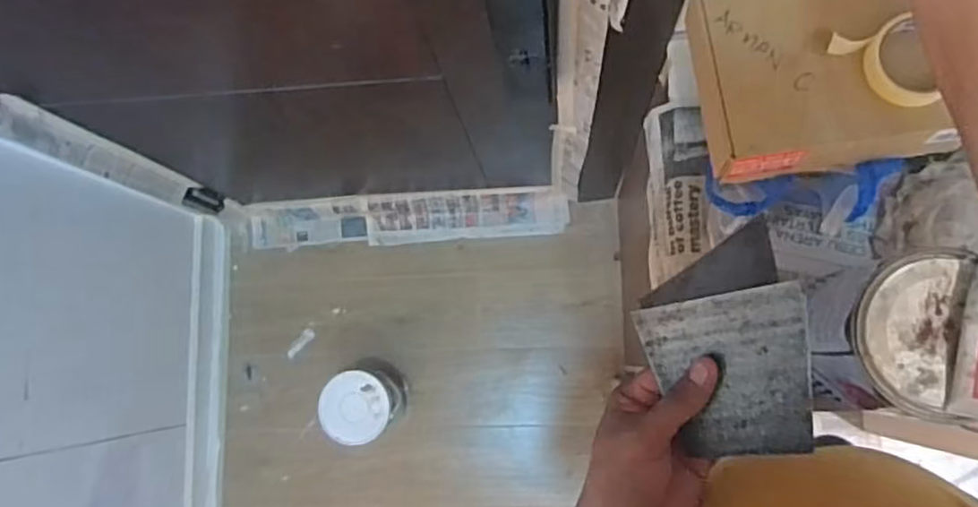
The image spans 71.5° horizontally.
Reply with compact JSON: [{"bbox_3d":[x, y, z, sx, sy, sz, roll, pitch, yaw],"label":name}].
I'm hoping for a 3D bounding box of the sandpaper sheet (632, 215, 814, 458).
[{"bbox_3d":[0.156,0.057,0.441,0.112,0.047,0.136,-18,83,39],"label":"sandpaper sheet"}]

